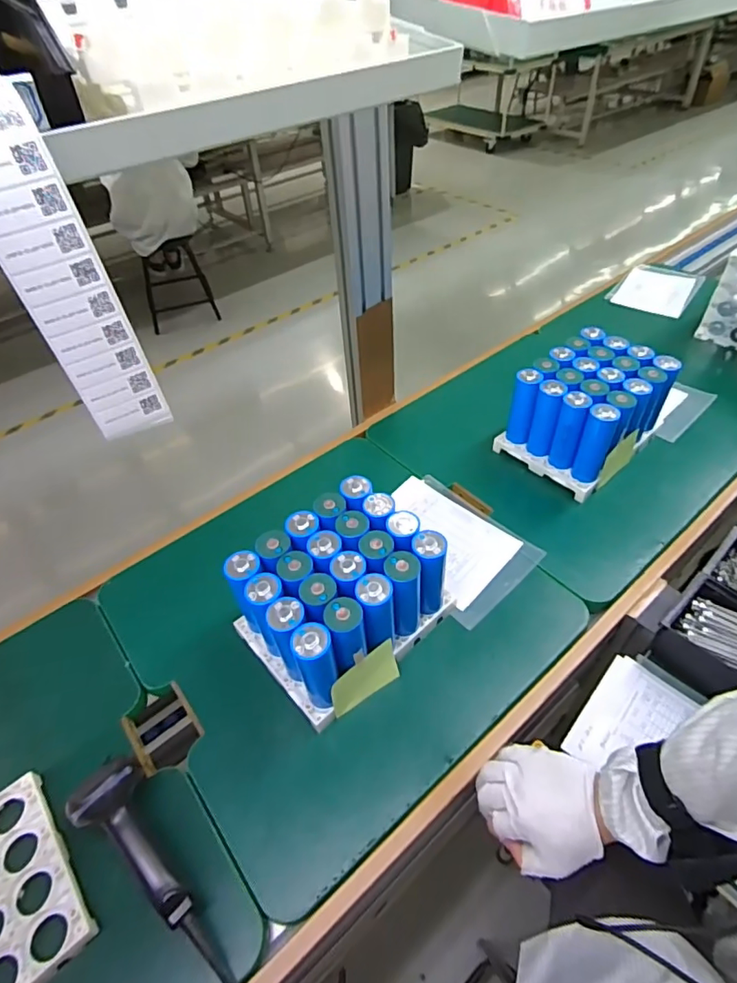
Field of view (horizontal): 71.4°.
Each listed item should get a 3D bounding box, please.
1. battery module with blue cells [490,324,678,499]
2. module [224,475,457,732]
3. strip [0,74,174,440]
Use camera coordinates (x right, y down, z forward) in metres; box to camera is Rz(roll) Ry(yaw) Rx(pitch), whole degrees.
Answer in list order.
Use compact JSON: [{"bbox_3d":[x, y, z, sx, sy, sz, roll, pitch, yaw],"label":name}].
[{"bbox_3d":[0.353,-0.129,0.838,0.222,0.160,0.176,-35,54,-25],"label":"battery module with blue cells"},{"bbox_3d":[-0.033,0.128,0.622,0.220,0.156,0.174,-35,54,-25],"label":"module"},{"bbox_3d":[-0.235,-0.170,0.363,0.059,0.252,0.124,-33,53,-24],"label":"strip"}]

